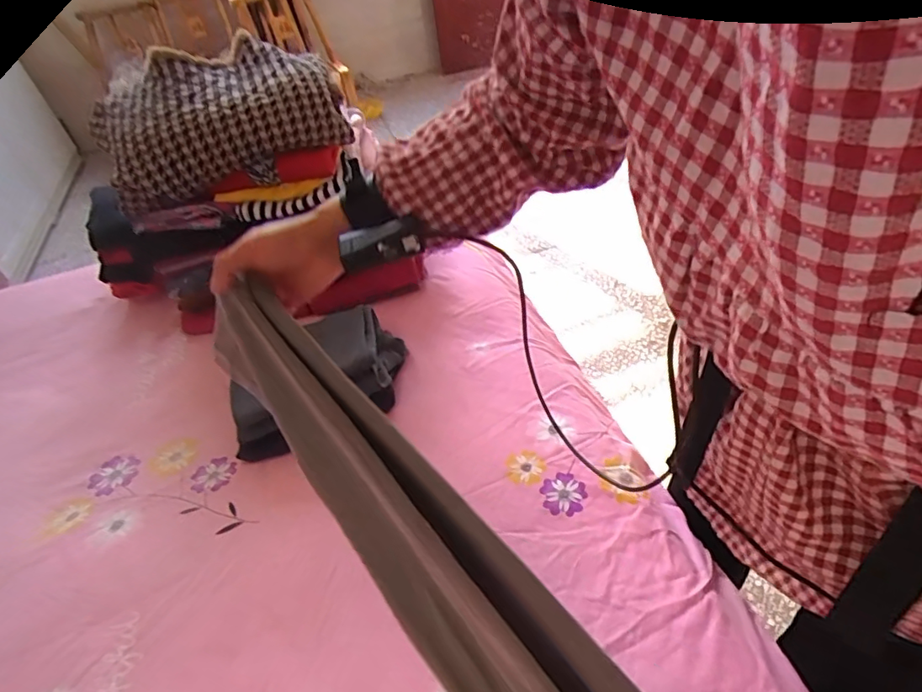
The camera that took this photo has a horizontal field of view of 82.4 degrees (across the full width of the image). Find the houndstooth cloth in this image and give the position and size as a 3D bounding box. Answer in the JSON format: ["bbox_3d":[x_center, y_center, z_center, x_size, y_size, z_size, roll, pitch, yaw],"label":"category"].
[{"bbox_3d":[-0.425,-0.415,0.907,0.406,0.097,0.264,-24,74,-13],"label":"houndstooth cloth"}]

